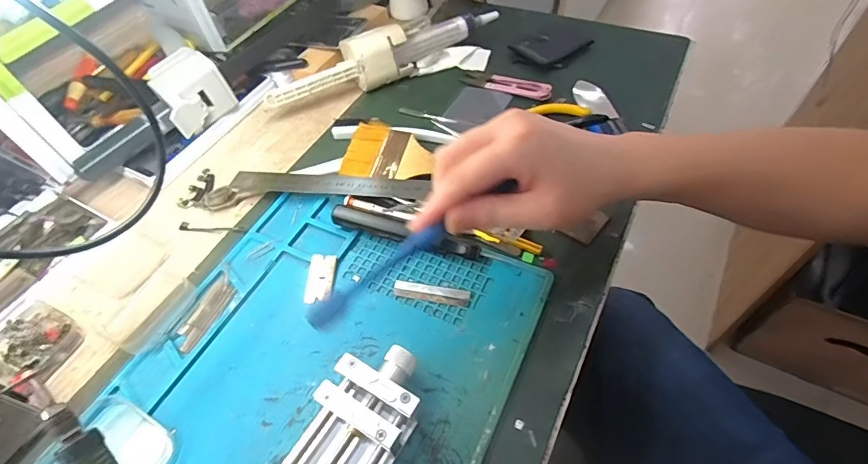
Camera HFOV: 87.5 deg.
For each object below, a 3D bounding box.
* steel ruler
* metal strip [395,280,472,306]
[{"bbox_3d":[-0.094,-0.045,0.408,0.214,0.004,0.028,4,48,8],"label":"steel ruler"},{"bbox_3d":[-0.002,0.045,0.338,0.057,0.004,0.015,10,55,12],"label":"metal strip"}]

